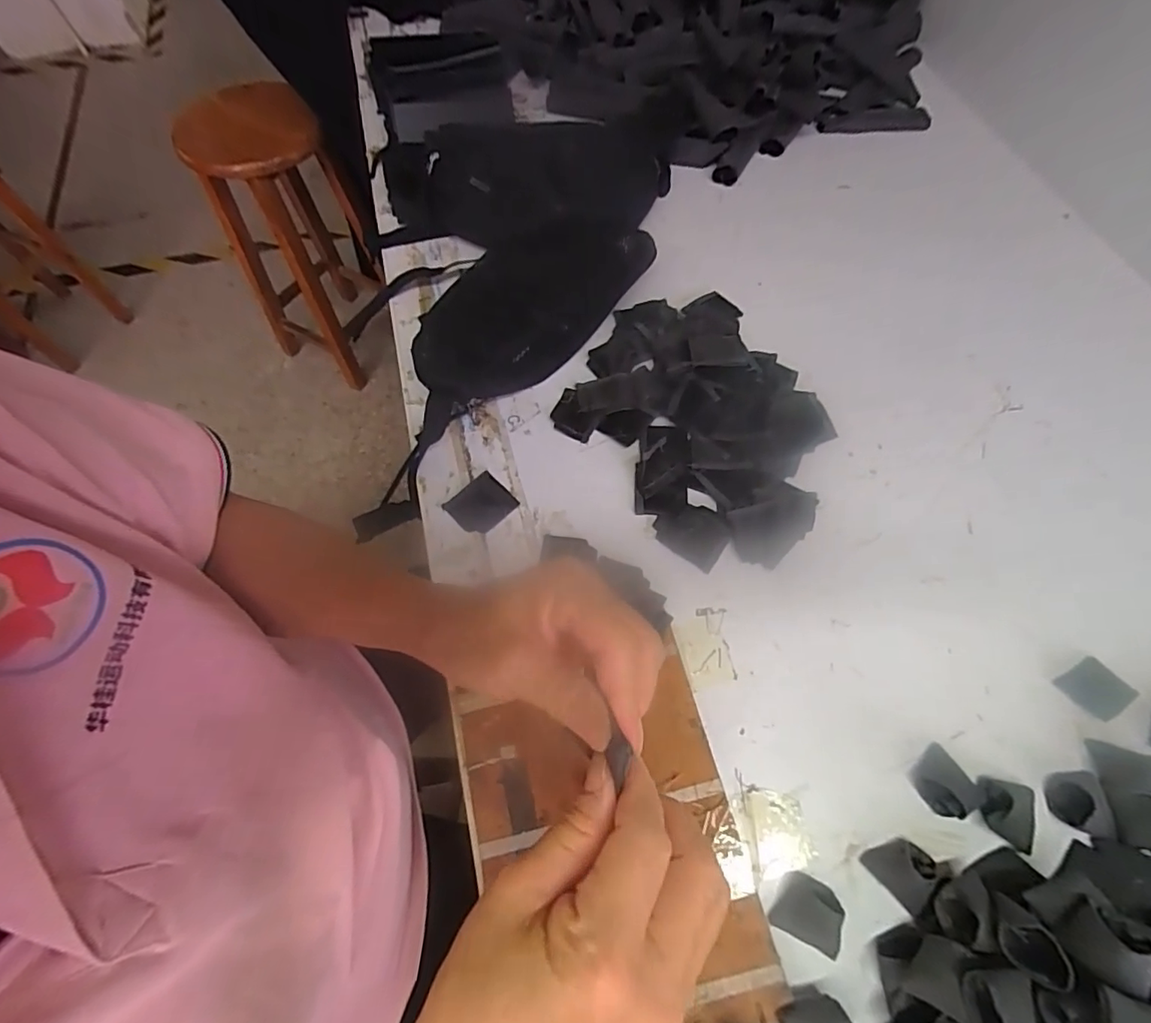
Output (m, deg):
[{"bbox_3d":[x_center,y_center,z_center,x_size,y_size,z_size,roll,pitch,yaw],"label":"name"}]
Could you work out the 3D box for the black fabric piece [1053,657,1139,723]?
[{"bbox_3d":[0.408,0.137,0.421,0.040,0.005,0.038,-32,44,-5],"label":"black fabric piece"}]

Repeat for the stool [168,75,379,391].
[{"bbox_3d":[-0.692,-0.656,1.344,0.315,0.582,0.396,-34,69,-15],"label":"stool"}]

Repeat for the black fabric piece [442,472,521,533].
[{"bbox_3d":[-0.088,-0.007,0.502,0.050,0.004,0.054,41,71,19],"label":"black fabric piece"}]

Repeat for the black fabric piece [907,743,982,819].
[{"bbox_3d":[0.270,0.198,0.392,0.040,0.014,0.041,-38,68,-16],"label":"black fabric piece"}]

